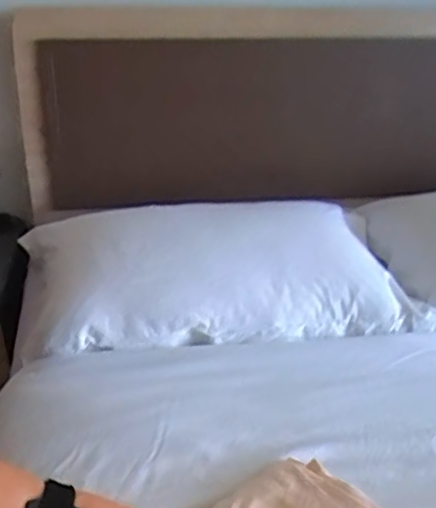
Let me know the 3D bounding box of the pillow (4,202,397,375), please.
[{"bbox_3d":[-0.034,0.020,1.265,0.694,0.124,0.407,-3,30,-11],"label":"pillow"}]

